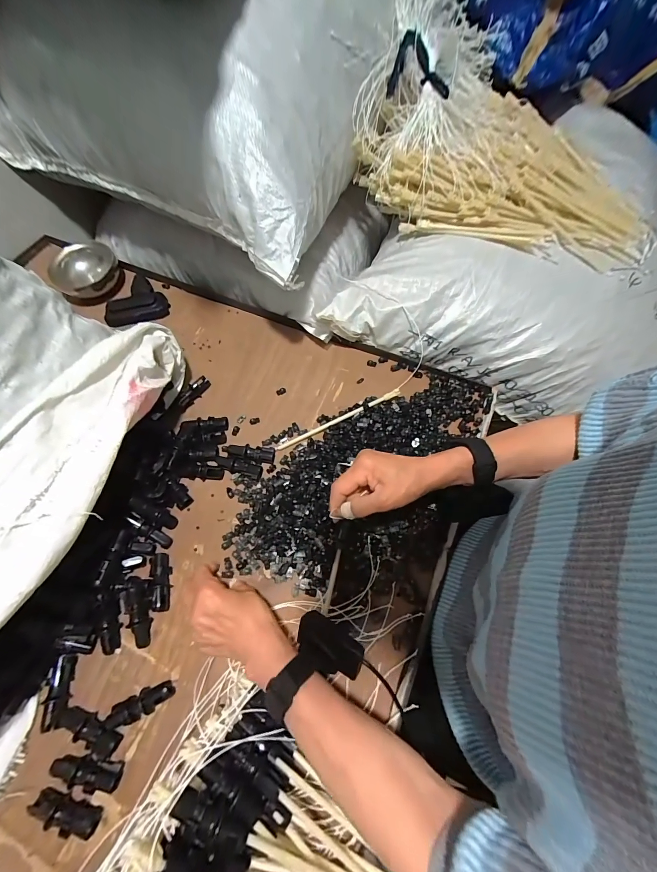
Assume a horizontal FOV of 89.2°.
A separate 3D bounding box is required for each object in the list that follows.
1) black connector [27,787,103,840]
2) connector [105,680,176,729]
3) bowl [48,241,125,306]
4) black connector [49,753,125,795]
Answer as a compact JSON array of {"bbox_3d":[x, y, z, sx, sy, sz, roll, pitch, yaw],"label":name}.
[{"bbox_3d":[-0.255,0.365,0.323,0.065,0.022,0.017,16,66,8],"label":"black connector"},{"bbox_3d":[-0.203,0.290,0.360,0.067,0.017,0.024,-22,66,-9],"label":"connector"},{"bbox_3d":[-0.443,-0.300,0.615,0.107,0.065,0.107,0,65,1],"label":"bowl"},{"bbox_3d":[-0.244,0.338,0.336,0.068,0.018,0.024,9,65,5],"label":"black connector"}]

